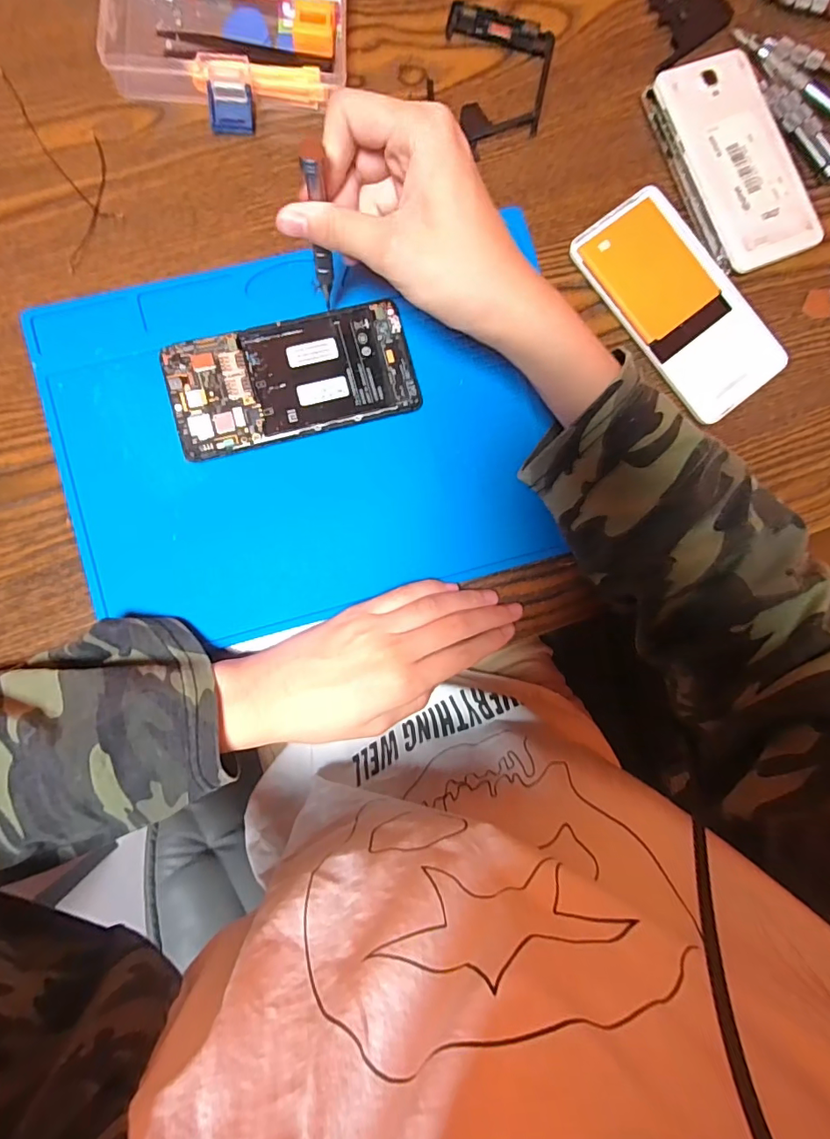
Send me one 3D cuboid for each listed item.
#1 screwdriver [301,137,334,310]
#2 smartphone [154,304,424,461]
[{"bbox_3d":[-0.048,-0.170,0.253,0.011,0.101,0.007,-8,83,-8],"label":"screwdriver"},{"bbox_3d":[-0.075,-0.119,0.310,0.146,0.010,0.072,-15,88,-5],"label":"smartphone"}]

